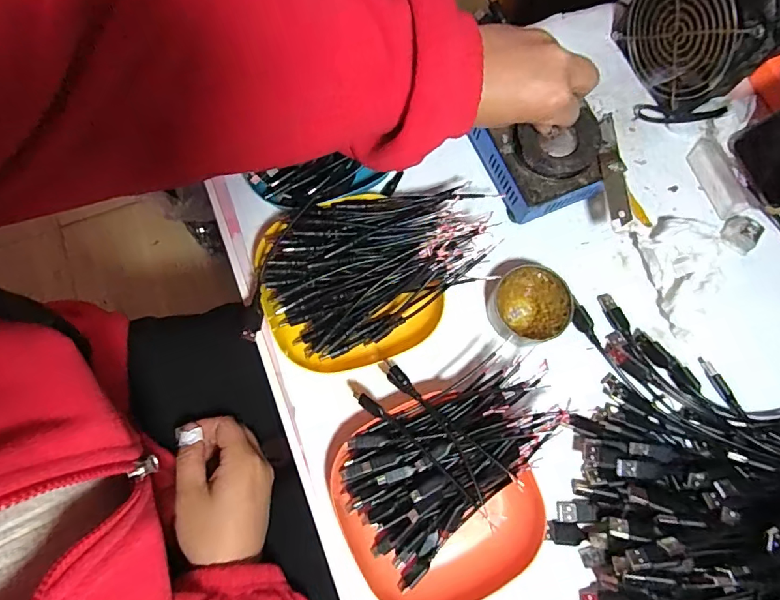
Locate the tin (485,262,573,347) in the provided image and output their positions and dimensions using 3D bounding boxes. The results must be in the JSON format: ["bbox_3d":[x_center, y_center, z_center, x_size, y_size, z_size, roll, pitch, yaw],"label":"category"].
[{"bbox_3d":[0.117,0.006,0.409,0.062,0.024,0.062,0,75,0],"label":"tin"}]

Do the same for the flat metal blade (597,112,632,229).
[{"bbox_3d":[0.186,-0.108,0.409,0.021,0.007,0.102,-4,75,-1],"label":"flat metal blade"}]

